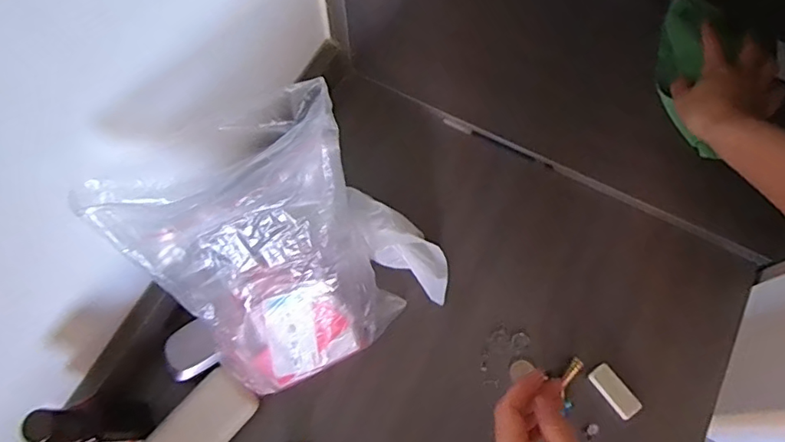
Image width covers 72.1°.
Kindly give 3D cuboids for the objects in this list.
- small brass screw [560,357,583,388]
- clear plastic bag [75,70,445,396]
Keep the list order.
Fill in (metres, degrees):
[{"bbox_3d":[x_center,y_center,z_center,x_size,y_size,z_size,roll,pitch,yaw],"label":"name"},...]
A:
[{"bbox_3d":[0.168,0.143,0.507,0.011,0.008,0.031,37,74,16],"label":"small brass screw"},{"bbox_3d":[-0.071,0.023,0.430,0.200,0.225,0.147,-34,73,-12],"label":"clear plastic bag"}]

